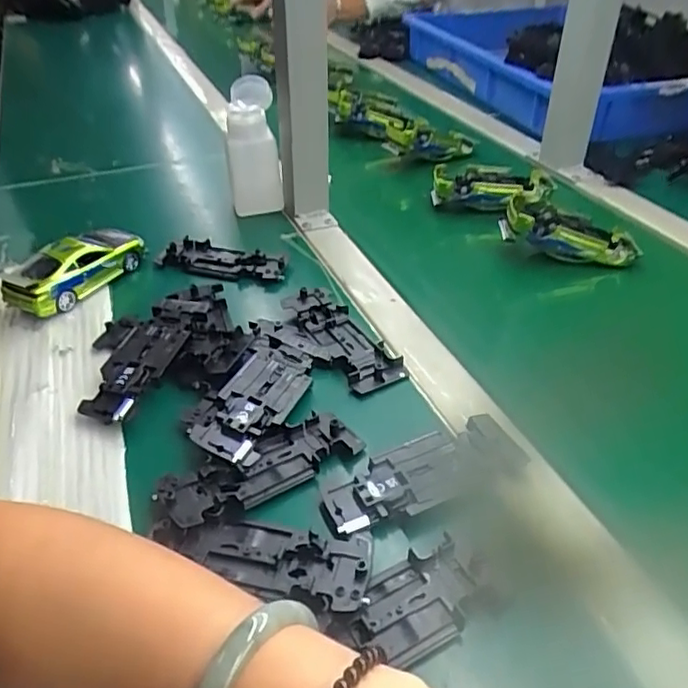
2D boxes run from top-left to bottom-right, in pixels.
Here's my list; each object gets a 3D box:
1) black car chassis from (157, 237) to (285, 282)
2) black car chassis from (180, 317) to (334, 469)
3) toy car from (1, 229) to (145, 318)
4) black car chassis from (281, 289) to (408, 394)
[{"bbox_3d":[-0.114,-0.080,0.578,0.126,0.016,0.039,14,41,18],"label":"black car chassis"},{"bbox_3d":[-0.062,0.028,0.431,0.064,0.017,0.132,14,41,19],"label":"black car chassis"},{"bbox_3d":[-0.243,-0.071,0.544,0.056,0.045,0.120,21,44,26],"label":"toy car"},{"bbox_3d":[-0.005,-0.008,0.480,0.046,0.014,0.125,-24,44,-26],"label":"black car chassis"}]

